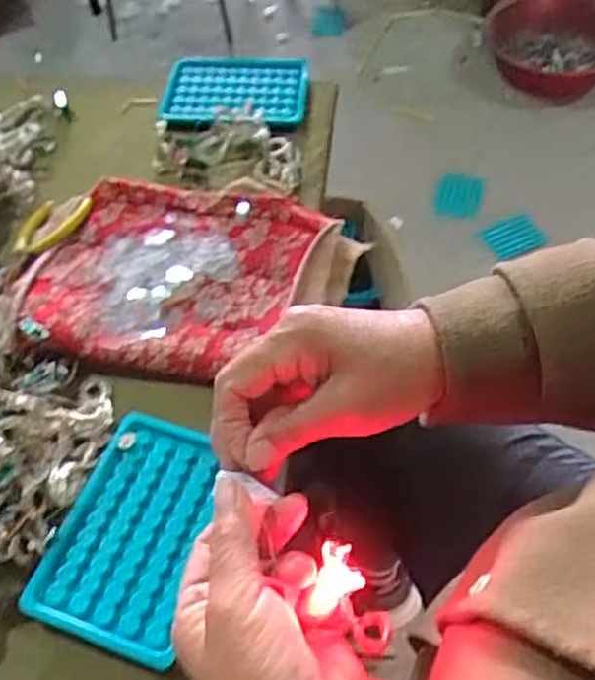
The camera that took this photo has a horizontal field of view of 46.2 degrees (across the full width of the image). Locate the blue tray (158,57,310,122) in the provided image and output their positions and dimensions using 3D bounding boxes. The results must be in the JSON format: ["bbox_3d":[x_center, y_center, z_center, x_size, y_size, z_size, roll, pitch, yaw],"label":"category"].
[{"bbox_3d":[-0.057,-0.237,0.655,0.133,0.019,0.091,1,54,3],"label":"blue tray"}]

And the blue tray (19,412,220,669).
[{"bbox_3d":[-0.093,0.110,0.411,0.085,0.011,0.130,15,56,12],"label":"blue tray"}]

